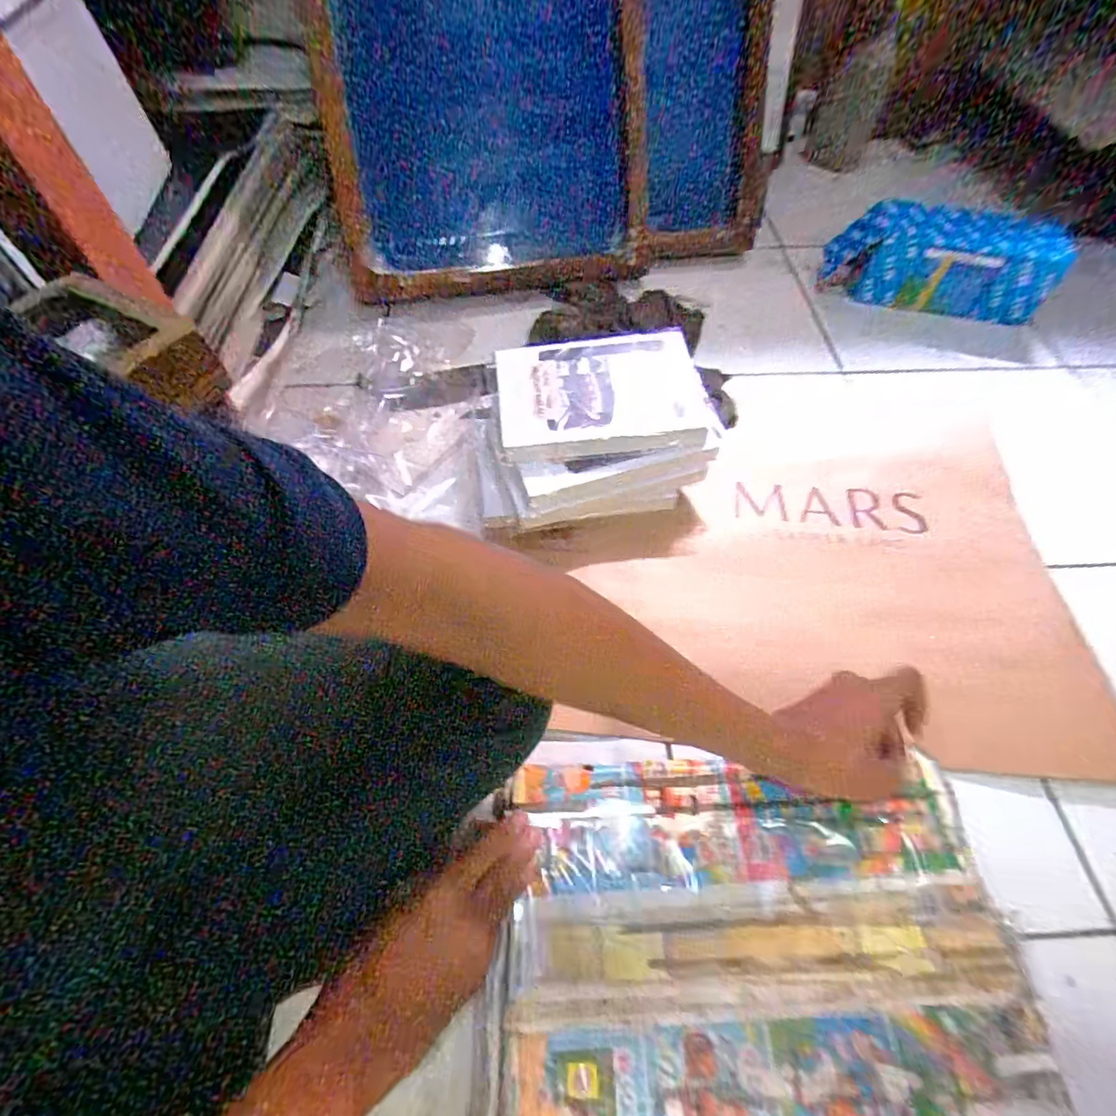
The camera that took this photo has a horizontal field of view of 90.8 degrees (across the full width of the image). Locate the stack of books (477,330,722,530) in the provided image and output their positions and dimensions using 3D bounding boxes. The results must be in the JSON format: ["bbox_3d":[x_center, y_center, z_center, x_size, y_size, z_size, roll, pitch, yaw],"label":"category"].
[{"bbox_3d":[0.033,-0.130,0.576,0.232,0.101,0.192,-14,59,-10],"label":"stack of books"}]

